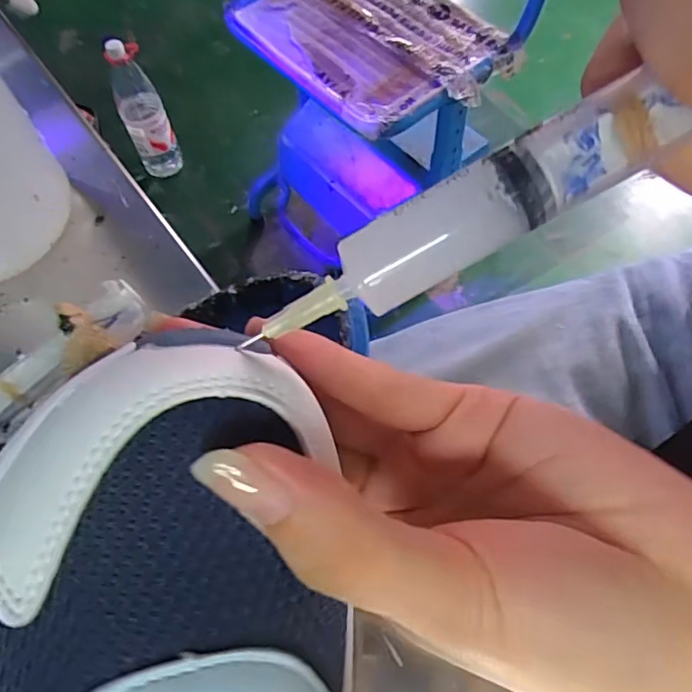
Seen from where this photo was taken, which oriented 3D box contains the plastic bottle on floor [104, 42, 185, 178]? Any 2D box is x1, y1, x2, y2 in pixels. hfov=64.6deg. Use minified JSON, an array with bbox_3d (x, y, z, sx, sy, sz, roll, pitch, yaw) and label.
[{"bbox_3d":[-0.454,-0.518,1.229,0.095,0.323,0.092,-22,67,-8],"label":"plastic bottle on floor"}]

